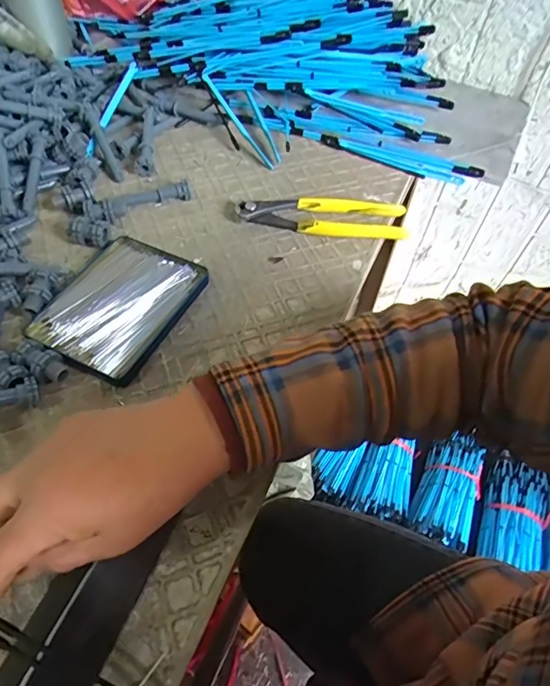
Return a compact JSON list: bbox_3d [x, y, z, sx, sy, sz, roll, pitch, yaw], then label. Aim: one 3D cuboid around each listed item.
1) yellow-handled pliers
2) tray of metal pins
[{"bbox_3d":[0.047,-0.124,0.474,0.164,0.020,0.040,5,53,-1],"label":"yellow-handled pliers"},{"bbox_3d":[-0.130,-0.034,0.400,0.101,0.013,0.127,24,55,12],"label":"tray of metal pins"}]

